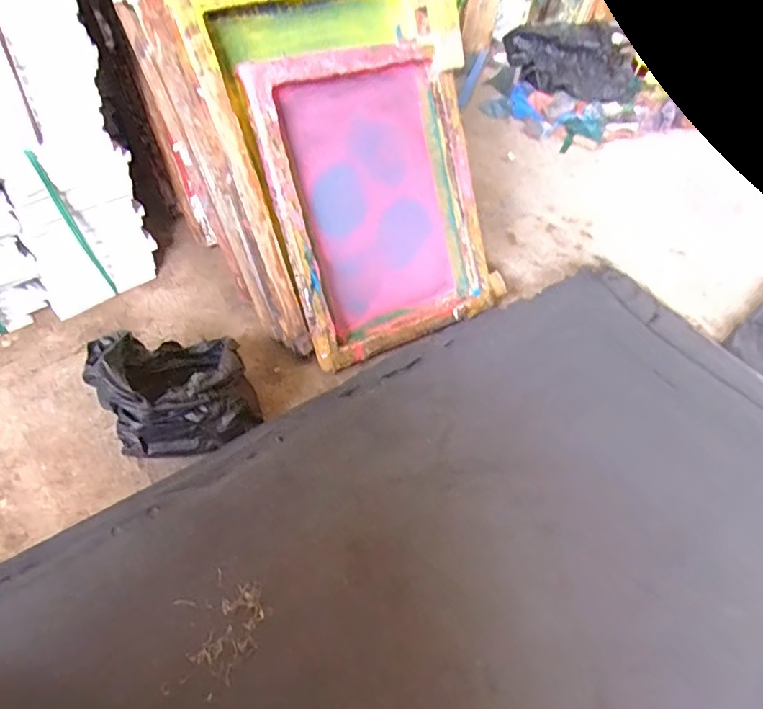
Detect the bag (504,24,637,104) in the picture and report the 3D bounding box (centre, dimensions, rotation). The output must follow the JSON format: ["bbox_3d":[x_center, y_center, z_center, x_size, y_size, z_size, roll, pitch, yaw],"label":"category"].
[{"bbox_3d":[0.427,-0.659,1.263,0.307,0.136,0.146,15,50,9],"label":"bag"}]

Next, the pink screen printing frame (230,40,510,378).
[{"bbox_3d":[0.001,-0.209,0.784,0.300,0.396,0.055,-23,24,-22],"label":"pink screen printing frame"}]

